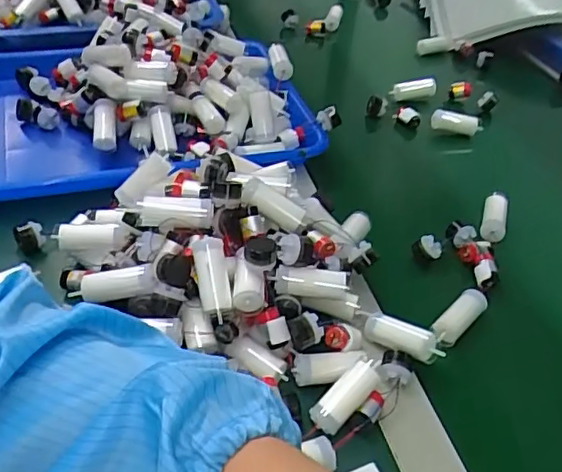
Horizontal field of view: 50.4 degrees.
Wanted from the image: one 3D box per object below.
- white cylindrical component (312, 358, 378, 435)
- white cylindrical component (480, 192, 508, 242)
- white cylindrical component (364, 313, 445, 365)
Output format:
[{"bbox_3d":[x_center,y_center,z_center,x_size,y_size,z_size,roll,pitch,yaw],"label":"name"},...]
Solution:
[{"bbox_3d":[0.042,0.099,0.377,0.054,0.014,0.018,-43,55,-17],"label":"white cylindrical component"},{"bbox_3d":[0.196,-0.018,0.548,0.022,0.016,0.056,15,55,15],"label":"white cylindrical component"},{"bbox_3d":[0.083,0.072,0.414,0.056,0.018,0.020,17,40,38],"label":"white cylindrical component"}]

